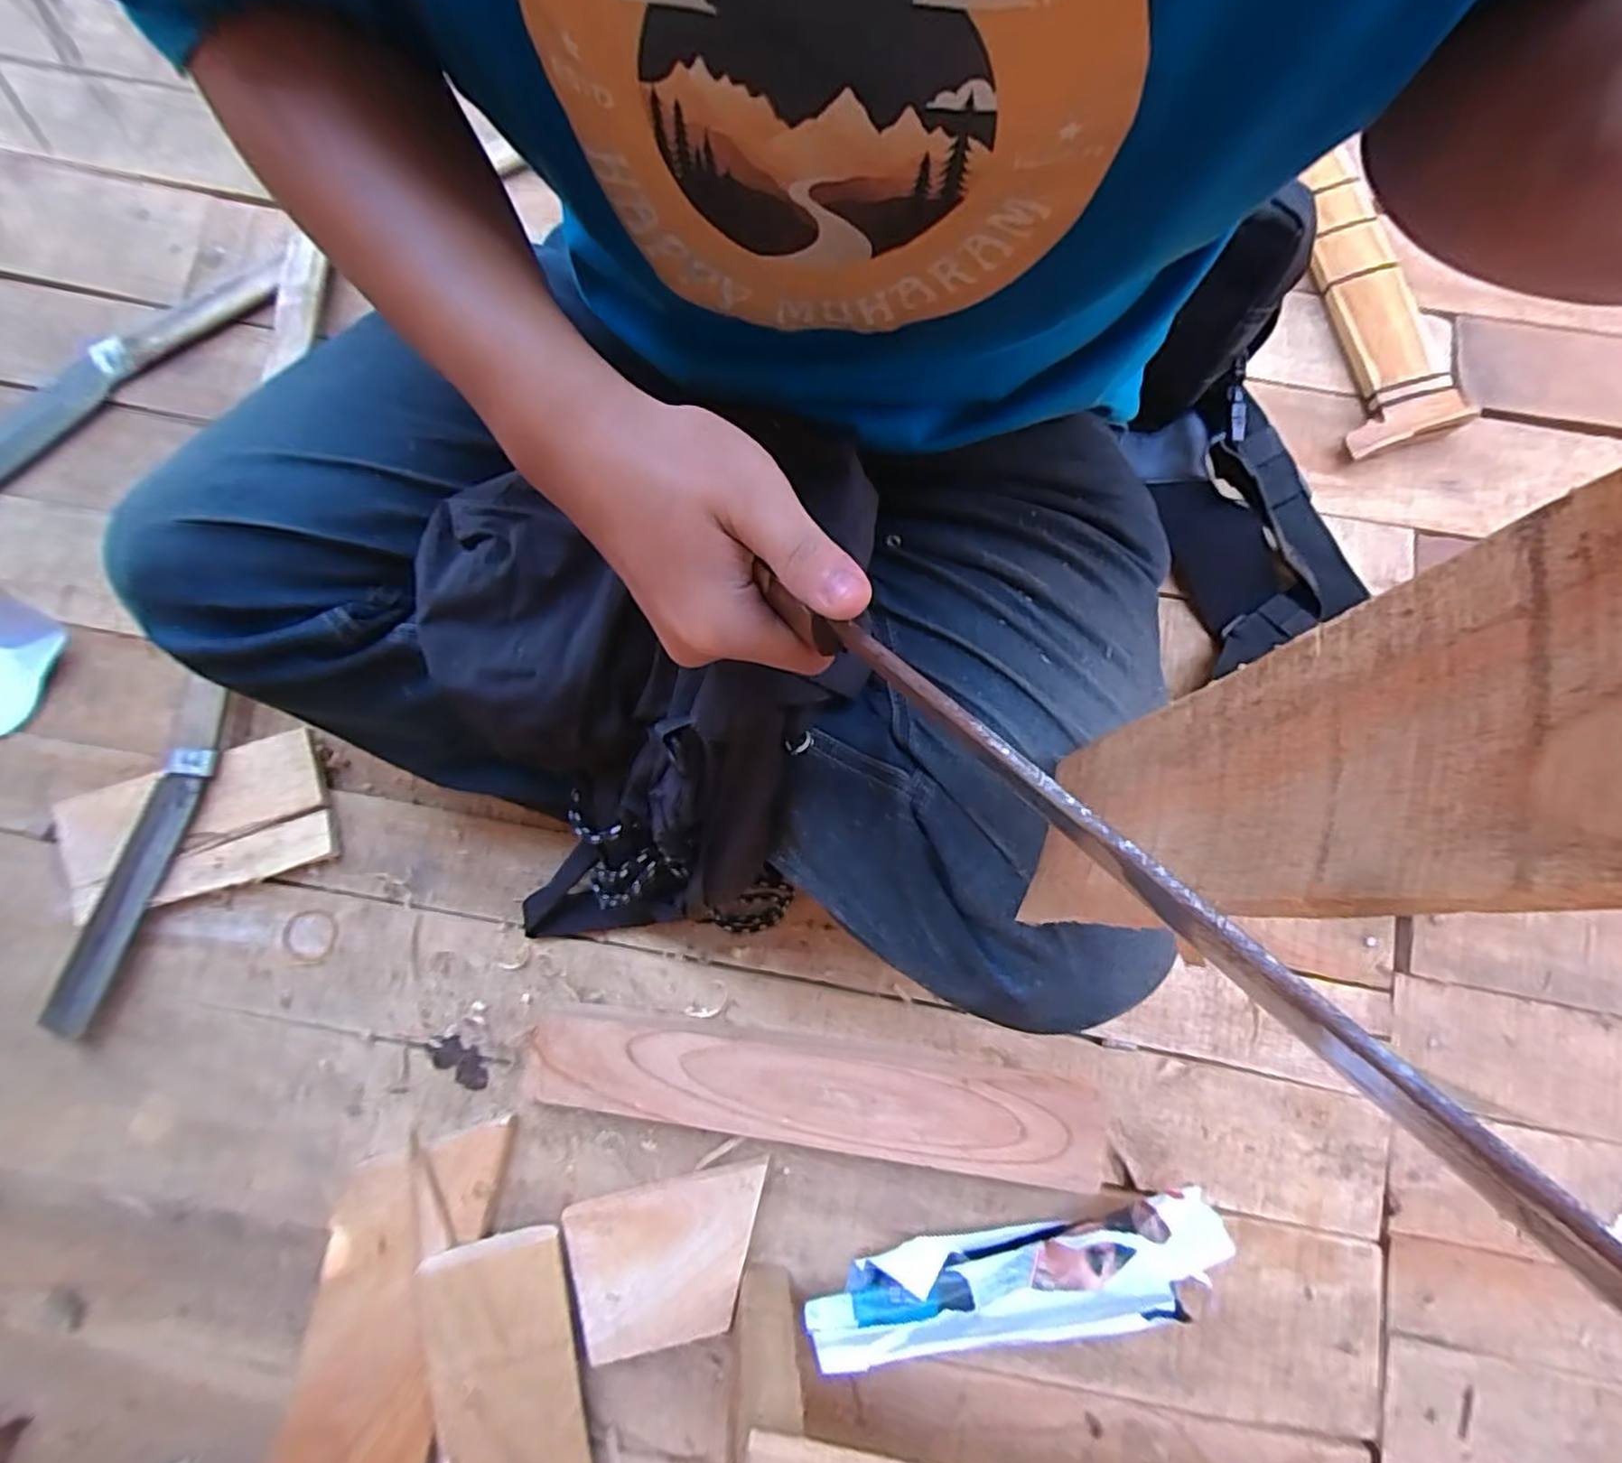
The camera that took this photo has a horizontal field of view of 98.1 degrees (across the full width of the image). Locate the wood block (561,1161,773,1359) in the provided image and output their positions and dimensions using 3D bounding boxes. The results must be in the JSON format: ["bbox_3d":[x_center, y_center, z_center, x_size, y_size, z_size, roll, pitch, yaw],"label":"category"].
[{"bbox_3d":[-0.090,0.349,0.466,0.132,0.020,0.094,-13,79,-2],"label":"wood block"}]

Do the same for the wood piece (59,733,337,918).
[{"bbox_3d":[-0.455,0.072,0.519,0.194,0.020,0.100,-18,79,-3],"label":"wood piece"}]

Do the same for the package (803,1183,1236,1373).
[{"bbox_3d":[0.133,0.350,0.450,0.271,0.058,0.066,-13,79,-2],"label":"package"}]

